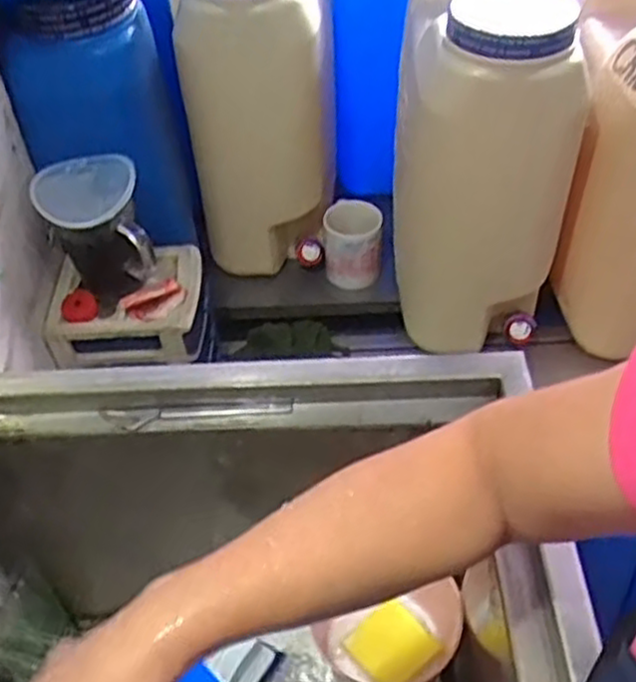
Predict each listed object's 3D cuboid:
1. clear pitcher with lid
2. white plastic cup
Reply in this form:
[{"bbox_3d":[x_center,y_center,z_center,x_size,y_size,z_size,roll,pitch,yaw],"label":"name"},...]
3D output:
[{"bbox_3d":[-0.234,-0.110,0.823,0.106,0.140,0.116,-12,48,-9],"label":"clear pitcher with lid"},{"bbox_3d":[0.049,-0.134,1.069,0.078,0.107,0.074,-1,47,2],"label":"white plastic cup"}]

